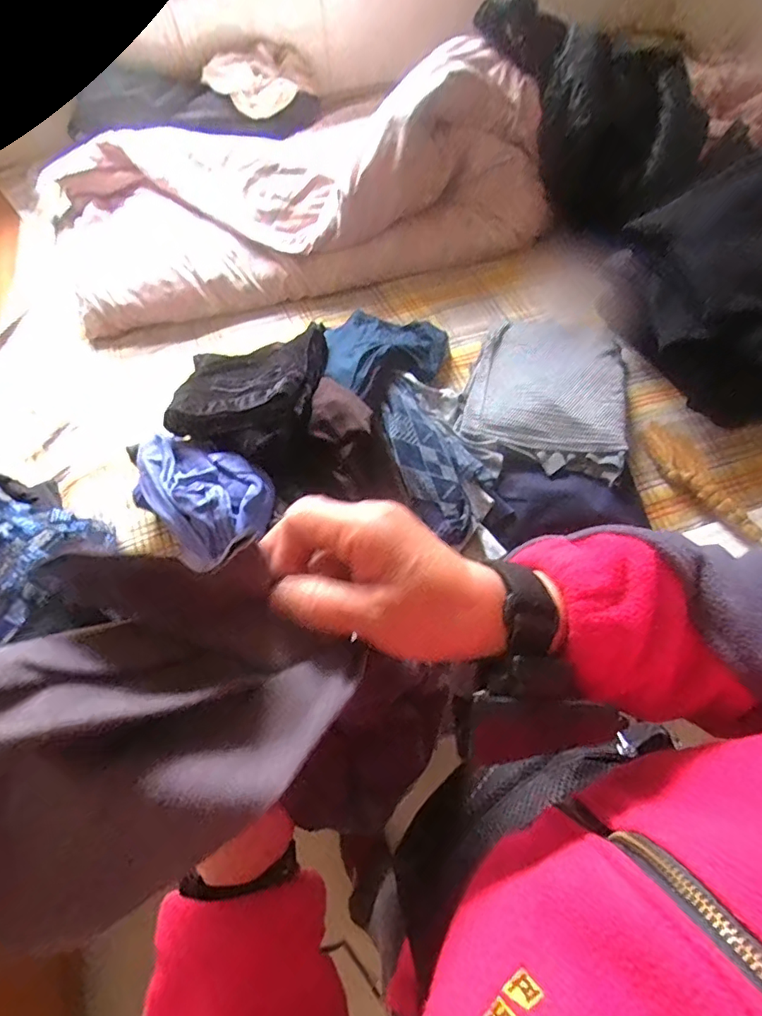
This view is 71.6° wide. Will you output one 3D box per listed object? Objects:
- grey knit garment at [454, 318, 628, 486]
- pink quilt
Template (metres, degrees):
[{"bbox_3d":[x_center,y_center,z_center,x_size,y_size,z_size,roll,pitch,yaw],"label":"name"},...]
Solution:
[{"bbox_3d":[0.302,-0.229,0.946,0.272,0.055,0.381,12,57,18],"label":"grey knit garment"},{"bbox_3d":[-0.260,-0.730,1.136,1.134,0.237,0.557,-12,61,-3],"label":"pink quilt"}]

